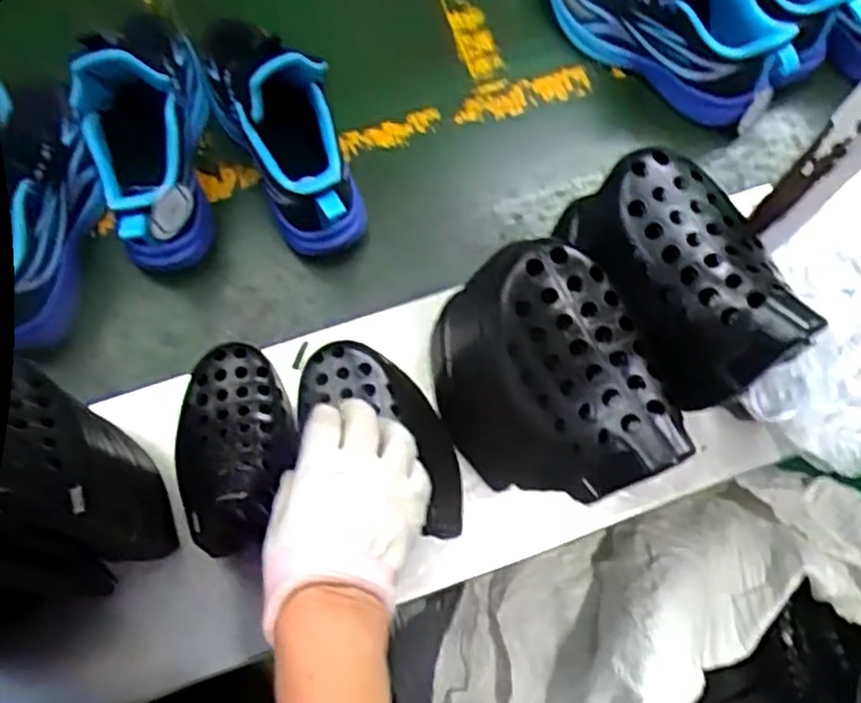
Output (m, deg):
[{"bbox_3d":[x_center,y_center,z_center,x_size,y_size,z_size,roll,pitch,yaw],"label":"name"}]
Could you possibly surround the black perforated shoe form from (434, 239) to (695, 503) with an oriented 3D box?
[{"bbox_3d":[0.073,0.031,0.534,0.083,0.247,0.159,-23,76,-8],"label":"black perforated shoe form"}]

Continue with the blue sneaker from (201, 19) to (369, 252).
[{"bbox_3d":[-0.133,-0.206,0.652,0.079,0.147,0.233,-28,77,-10],"label":"blue sneaker"}]

